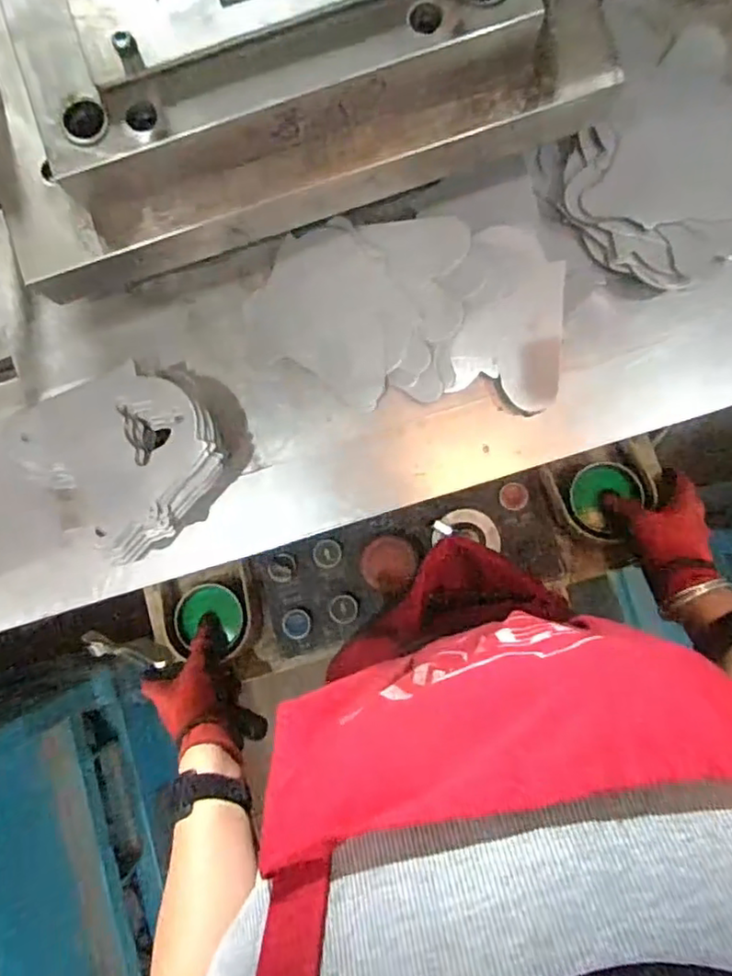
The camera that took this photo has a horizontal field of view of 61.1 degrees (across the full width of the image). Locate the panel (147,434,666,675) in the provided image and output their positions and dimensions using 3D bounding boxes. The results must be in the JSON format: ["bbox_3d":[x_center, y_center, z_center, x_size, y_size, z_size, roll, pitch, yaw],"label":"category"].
[{"bbox_3d":[0.044,0.082,0.614,0.523,0.093,0.127,-18,87,2],"label":"panel"}]

